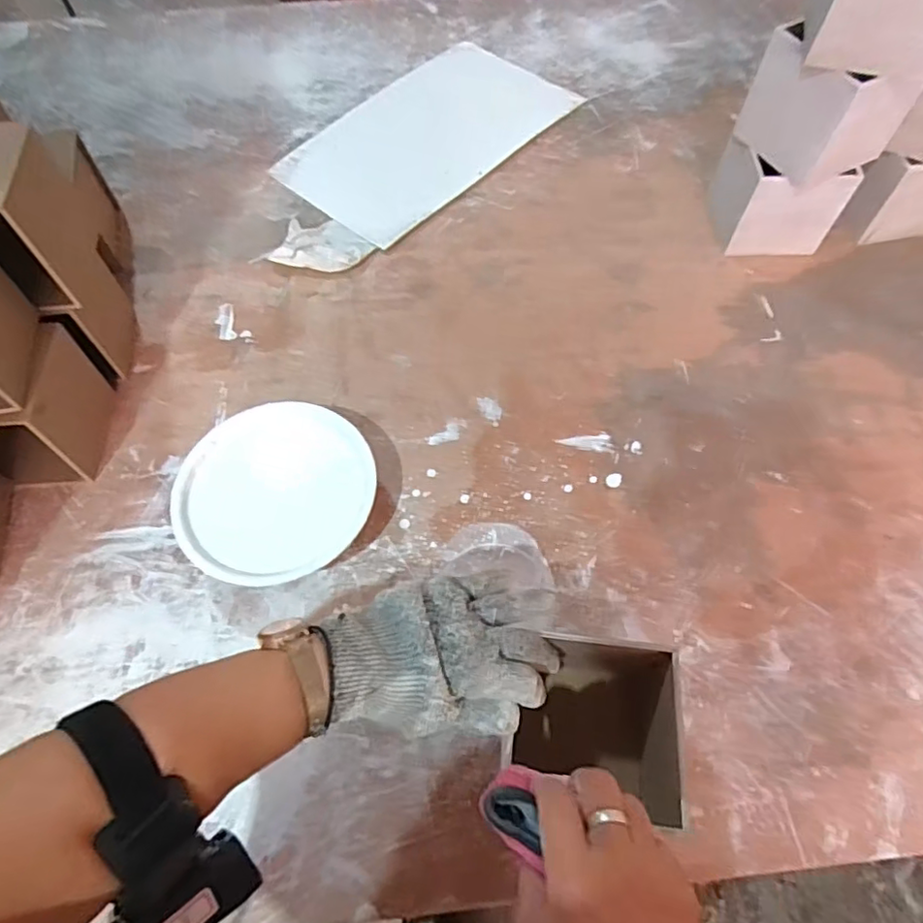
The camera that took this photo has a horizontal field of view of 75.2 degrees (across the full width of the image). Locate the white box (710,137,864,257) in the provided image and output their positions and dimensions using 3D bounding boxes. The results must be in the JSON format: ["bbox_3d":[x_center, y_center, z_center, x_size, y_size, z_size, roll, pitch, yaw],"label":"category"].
[{"bbox_3d":[0.372,-0.312,0.705,0.122,0.098,0.113,-1,62,-2],"label":"white box"}]

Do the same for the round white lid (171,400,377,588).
[{"bbox_3d":[-0.164,0.021,0.523,0.168,0.011,0.165,0,61,0],"label":"round white lid"}]

